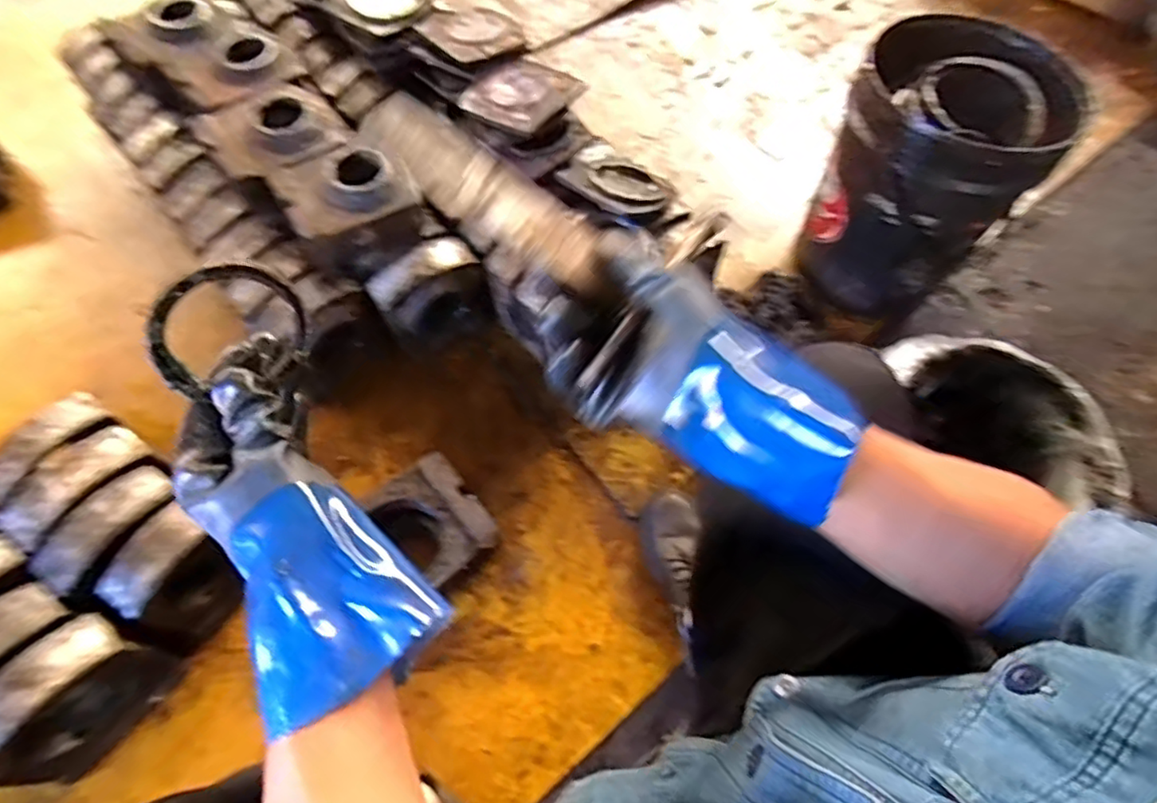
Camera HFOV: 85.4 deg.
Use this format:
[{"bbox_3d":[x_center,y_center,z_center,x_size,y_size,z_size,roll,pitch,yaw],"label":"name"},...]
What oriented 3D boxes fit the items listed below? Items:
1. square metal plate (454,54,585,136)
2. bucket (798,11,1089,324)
[{"bbox_3d":[-0.089,-0.484,0.981,0.155,0.031,0.151,-39,70,-22],"label":"square metal plate"},{"bbox_3d":[0.569,-0.381,1.050,0.296,0.337,0.336,39,68,17],"label":"bucket"}]

